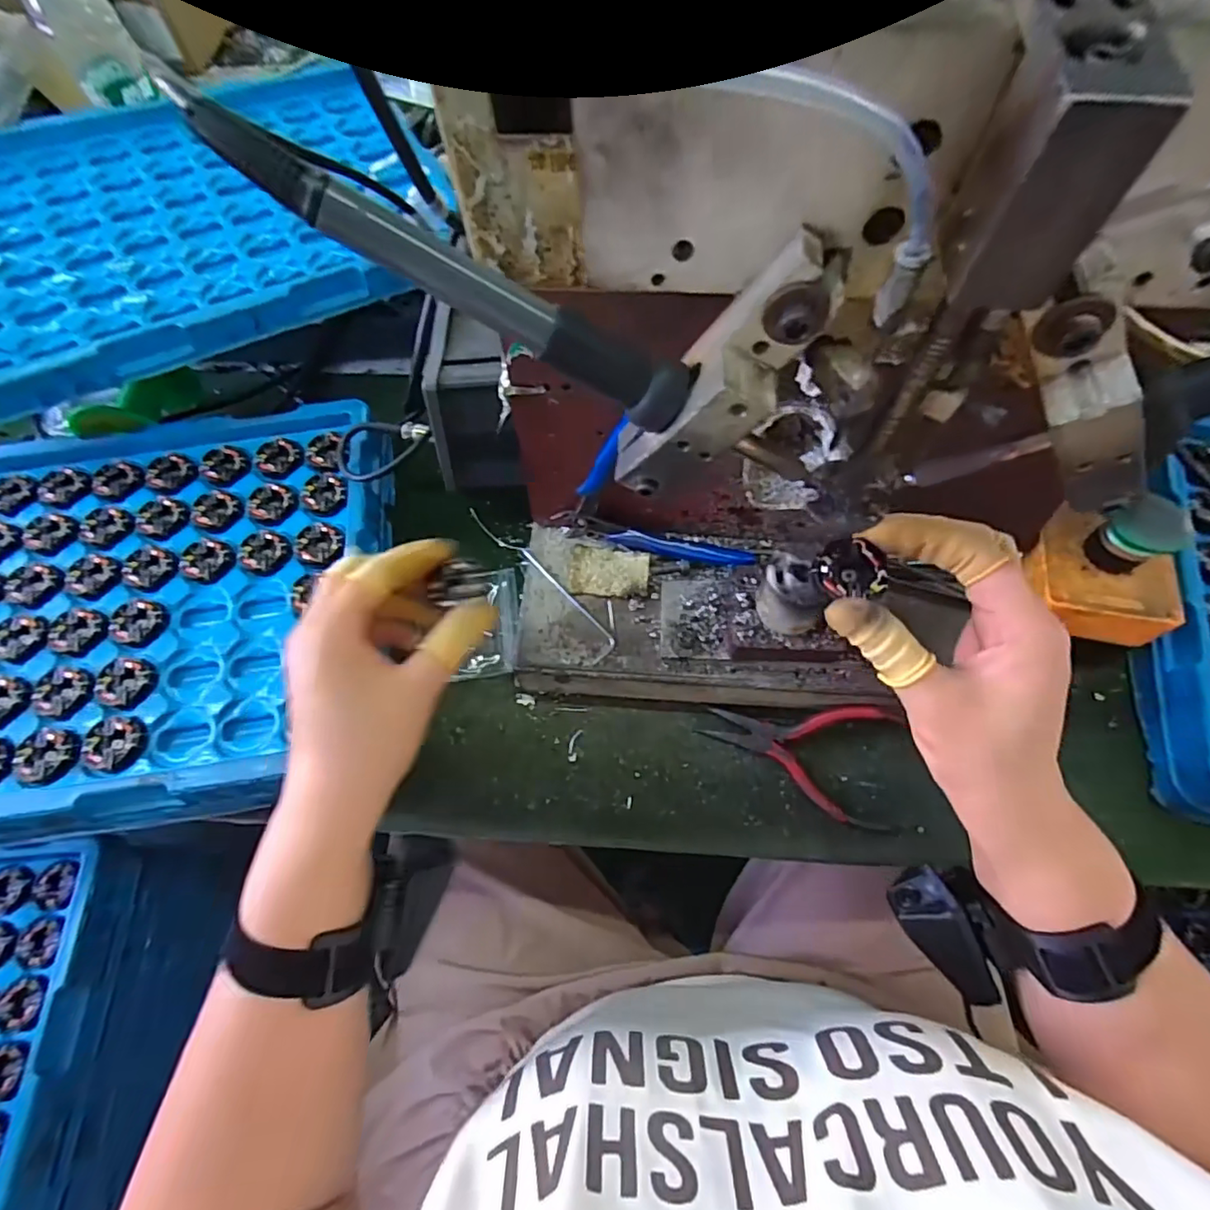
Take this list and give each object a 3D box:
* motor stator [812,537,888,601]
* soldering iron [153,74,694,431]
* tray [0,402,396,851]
[{"bbox_3d":[0.105,-0.015,0.253,0.029,0.012,0.024,-8,69,-1],"label":"motor stator"},{"bbox_3d":[-0.036,-0.086,0.159,0.137,0.015,0.013,21,67,-25],"label":"soldering iron"},{"bbox_3d":[-0.333,0.002,0.377,0.367,0.039,0.274,-7,66,-1],"label":"tray"}]

